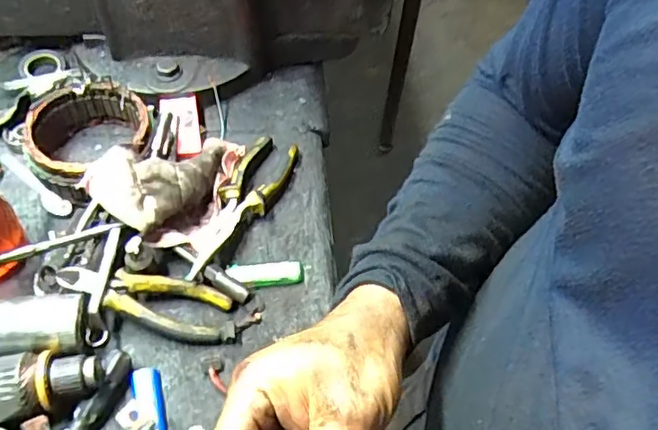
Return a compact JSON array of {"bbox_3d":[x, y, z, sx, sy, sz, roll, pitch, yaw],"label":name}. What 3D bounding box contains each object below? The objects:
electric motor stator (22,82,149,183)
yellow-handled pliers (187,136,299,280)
[{"bbox_3d":[-0.258,-0.077,0.652,0.125,0.070,0.124,-13,57,-12],"label":"electric motor stator"},{"bbox_3d":[-0.089,-0.009,0.630,0.053,0.030,0.194,18,56,8],"label":"yellow-handled pliers"}]

